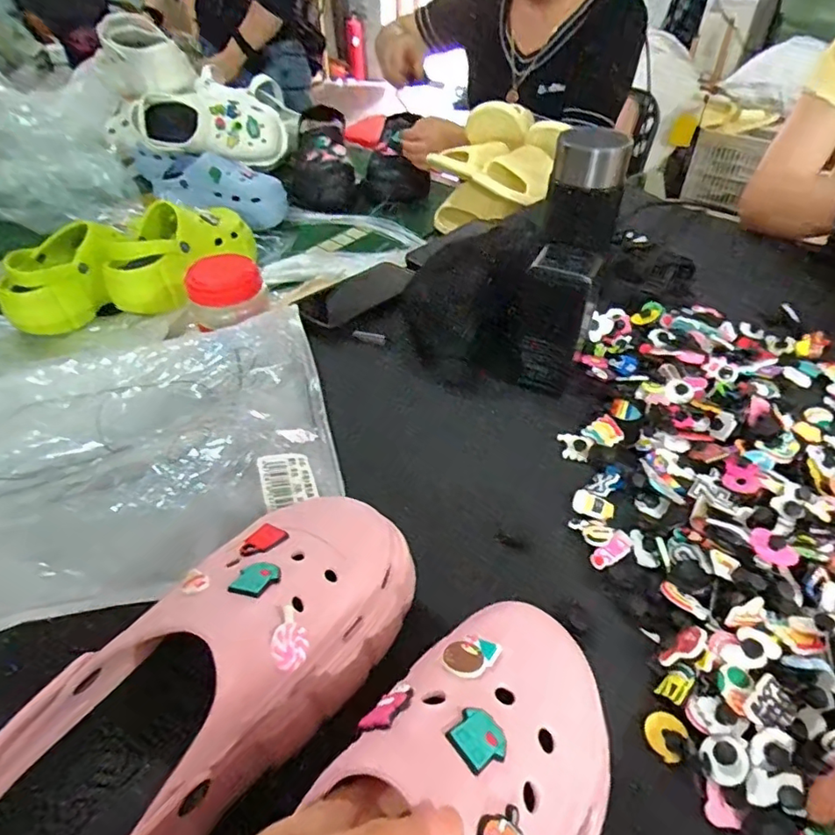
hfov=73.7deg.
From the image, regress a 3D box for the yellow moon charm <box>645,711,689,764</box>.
[{"bbox_3d":[0.140,0.180,0.315,0.021,0.004,0.023,22,65,25],"label":"yellow moon charm"}]

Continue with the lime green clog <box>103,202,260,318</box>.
[{"bbox_3d":[-0.348,-0.243,0.824,0.114,0.103,0.225,20,47,20],"label":"lime green clog"}]

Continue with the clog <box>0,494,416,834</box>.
[{"bbox_3d":[-0.102,0.128,0.278,0.096,0.079,0.236,27,50,25],"label":"clog"}]

